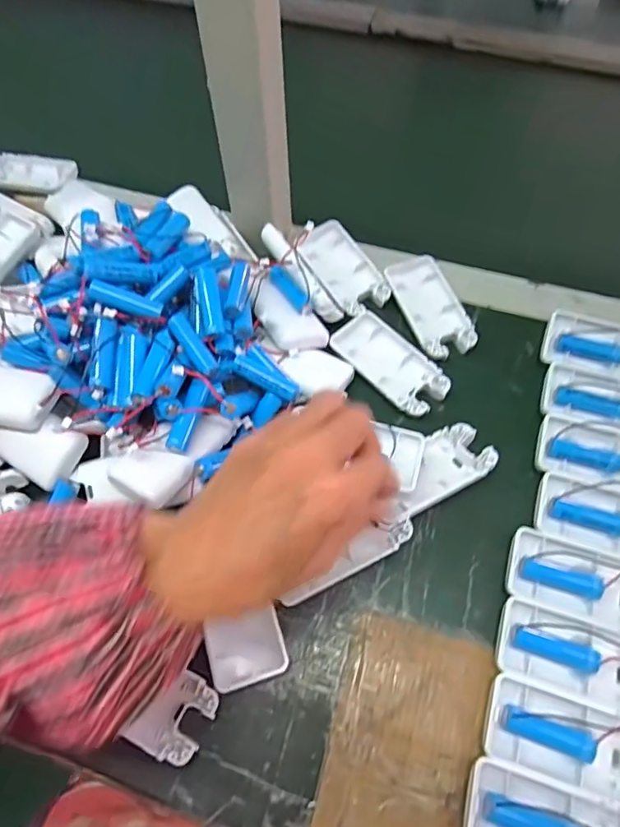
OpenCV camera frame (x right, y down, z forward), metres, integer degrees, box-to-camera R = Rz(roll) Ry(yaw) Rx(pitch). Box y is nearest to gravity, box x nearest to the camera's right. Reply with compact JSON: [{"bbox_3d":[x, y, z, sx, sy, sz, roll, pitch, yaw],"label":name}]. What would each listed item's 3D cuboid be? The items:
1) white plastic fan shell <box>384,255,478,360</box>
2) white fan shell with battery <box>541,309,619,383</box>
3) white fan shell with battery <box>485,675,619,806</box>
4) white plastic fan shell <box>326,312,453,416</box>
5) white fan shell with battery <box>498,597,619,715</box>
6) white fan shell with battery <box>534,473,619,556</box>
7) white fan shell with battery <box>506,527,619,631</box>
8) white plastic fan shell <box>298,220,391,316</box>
[{"bbox_3d":[0.099,-0.089,0.450,0.047,0.011,0.097,-19,63,-9],"label":"white plastic fan shell"},{"bbox_3d":[0.233,-0.051,0.417,0.095,0.023,0.049,15,63,9],"label":"white fan shell with battery"},{"bbox_3d":[0.146,0.183,0.301,0.091,0.015,0.043,15,63,10],"label":"white fan shell with battery"},{"bbox_3d":[0.064,-0.041,0.424,0.049,0.009,0.096,-40,68,-18],"label":"white plastic fan shell"},{"bbox_3d":[0.161,0.145,0.318,0.093,0.017,0.044,16,63,10],"label":"white fan shell with battery"},{"bbox_3d":[0.202,0.068,0.356,0.093,0.030,0.044,15,63,9],"label":"white fan shell with battery"},{"bbox_3d":[0.174,0.105,0.340,0.092,0.014,0.046,16,63,10],"label":"white fan shell with battery"},{"bbox_3d":[0.028,-0.126,0.467,0.046,0.014,0.096,-29,65,-13],"label":"white plastic fan shell"}]

